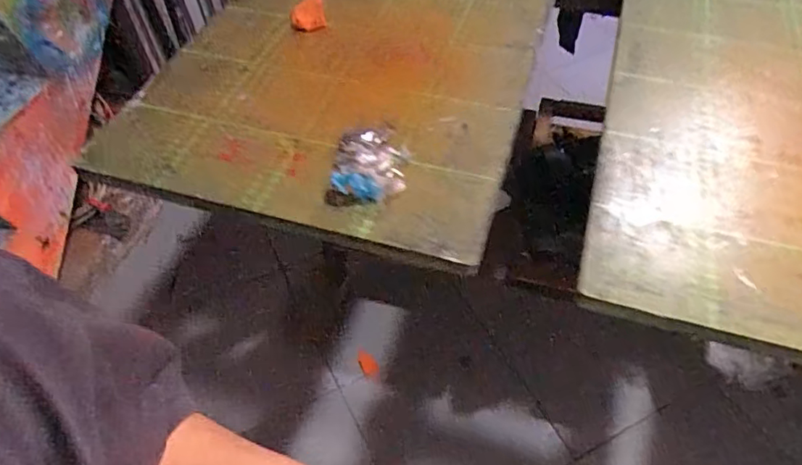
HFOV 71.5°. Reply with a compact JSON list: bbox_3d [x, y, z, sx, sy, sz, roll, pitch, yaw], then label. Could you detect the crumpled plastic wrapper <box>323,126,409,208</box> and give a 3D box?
[{"bbox_3d":[-0.028,-0.065,0.507,0.065,0.027,0.090,4,51,5],"label":"crumpled plastic wrapper"}]

